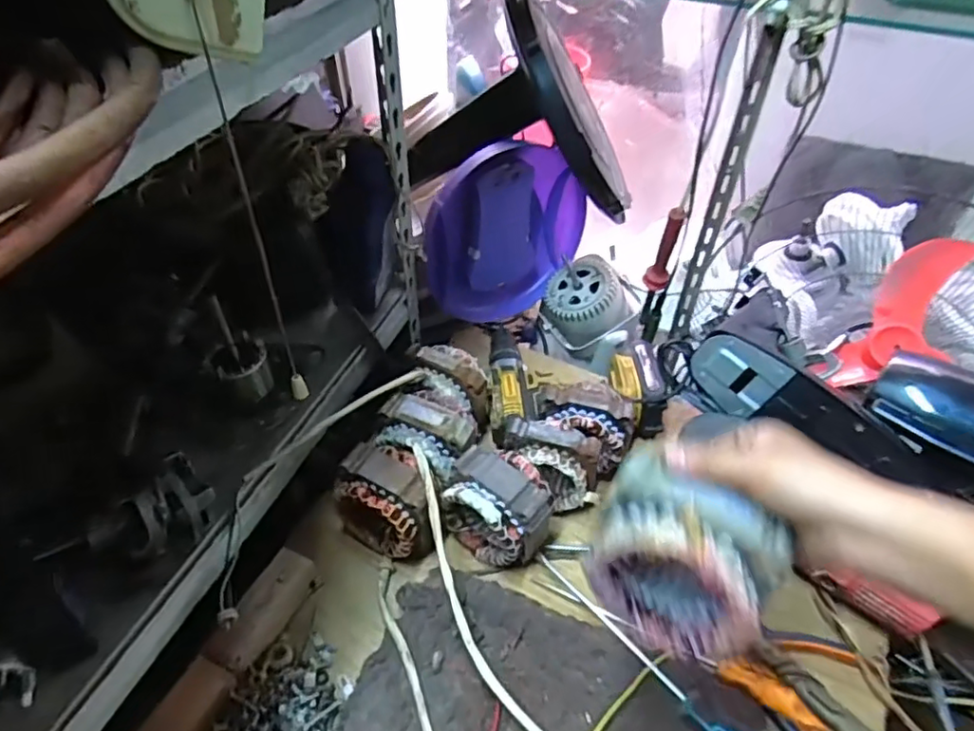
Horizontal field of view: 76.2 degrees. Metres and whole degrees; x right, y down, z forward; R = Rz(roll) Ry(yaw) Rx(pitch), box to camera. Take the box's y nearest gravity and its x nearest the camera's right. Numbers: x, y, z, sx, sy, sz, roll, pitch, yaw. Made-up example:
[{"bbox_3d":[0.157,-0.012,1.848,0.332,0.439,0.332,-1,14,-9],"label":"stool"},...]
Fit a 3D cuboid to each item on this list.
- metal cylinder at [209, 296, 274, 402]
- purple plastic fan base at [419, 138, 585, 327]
[{"bbox_3d":[-0.262,-0.014,0.646,0.058,0.130,0.044,-29,52,-25],"label":"metal cylinder"},{"bbox_3d":[0.024,-0.185,0.904,0.260,0.248,0.054,-26,51,-23],"label":"purple plastic fan base"}]

